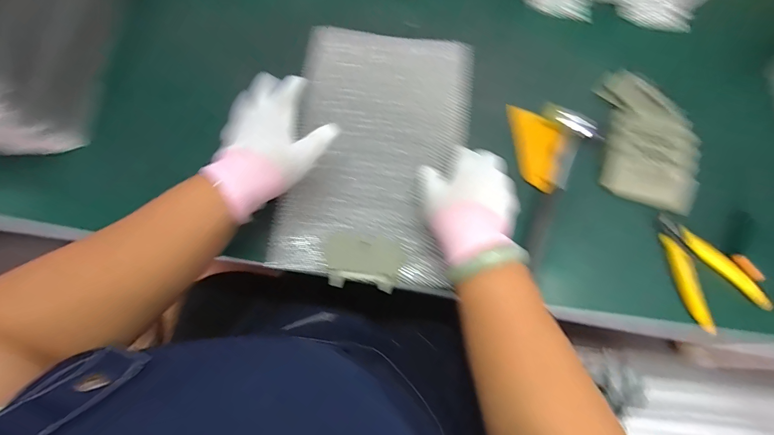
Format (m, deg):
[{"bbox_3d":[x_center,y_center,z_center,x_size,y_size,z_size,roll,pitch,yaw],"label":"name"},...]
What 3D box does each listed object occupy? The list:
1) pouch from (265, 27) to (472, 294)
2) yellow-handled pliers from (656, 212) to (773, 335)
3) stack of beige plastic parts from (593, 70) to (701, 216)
[{"bbox_3d":[-0.008,-0.090,0.437,0.209,0.019,0.335,6,71,0],"label":"pouch"},{"bbox_3d":[0.337,0.055,0.390,0.065,0.022,0.123,-26,74,-10],"label":"yellow-handled pliers"},{"bbox_3d":[0.321,-0.099,0.434,0.110,0.025,0.178,13,71,2],"label":"stack of beige plastic parts"}]

